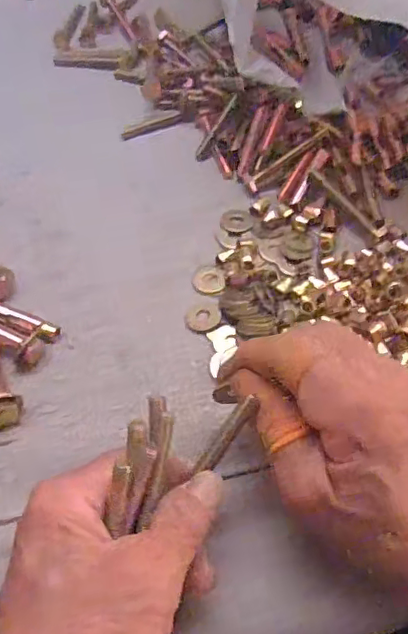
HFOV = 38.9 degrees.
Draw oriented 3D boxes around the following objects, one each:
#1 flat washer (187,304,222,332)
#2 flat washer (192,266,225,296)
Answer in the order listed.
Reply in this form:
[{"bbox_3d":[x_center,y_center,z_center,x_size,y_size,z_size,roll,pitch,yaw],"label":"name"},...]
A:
[{"bbox_3d":[0.000,-0.001,0.327,0.019,0.004,0.017,-7,59,-1],"label":"flat washer"},{"bbox_3d":[0.003,-0.021,0.341,0.019,0.004,0.022,-7,55,9],"label":"flat washer"}]

